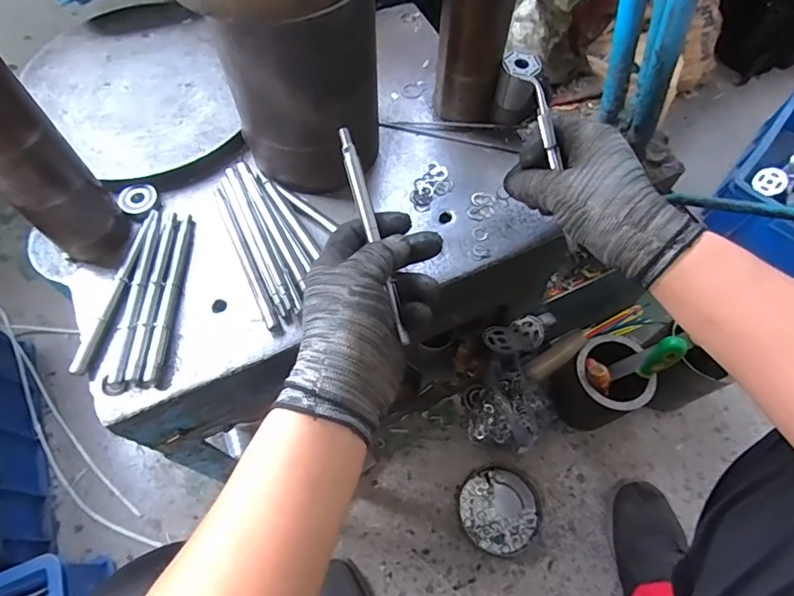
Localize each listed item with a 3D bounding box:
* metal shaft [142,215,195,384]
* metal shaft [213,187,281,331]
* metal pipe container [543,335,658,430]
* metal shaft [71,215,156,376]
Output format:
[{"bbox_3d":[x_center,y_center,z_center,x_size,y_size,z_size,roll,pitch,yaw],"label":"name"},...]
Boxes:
[{"bbox_3d":[-0.199,-0.005,0.440,0.011,0.009,0.161,1,63,0],"label":"metal shaft"},{"bbox_3d":[-0.140,-0.040,0.459,0.011,0.006,0.164,-24,65,-12],"label":"metal shaft"},{"bbox_3d":[0.315,0.139,0.787,0.103,0.159,0.110,0,63,0],"label":"metal pipe container"},{"bbox_3d":[-0.245,-0.010,0.437,0.012,0.008,0.159,9,63,4],"label":"metal shaft"}]

